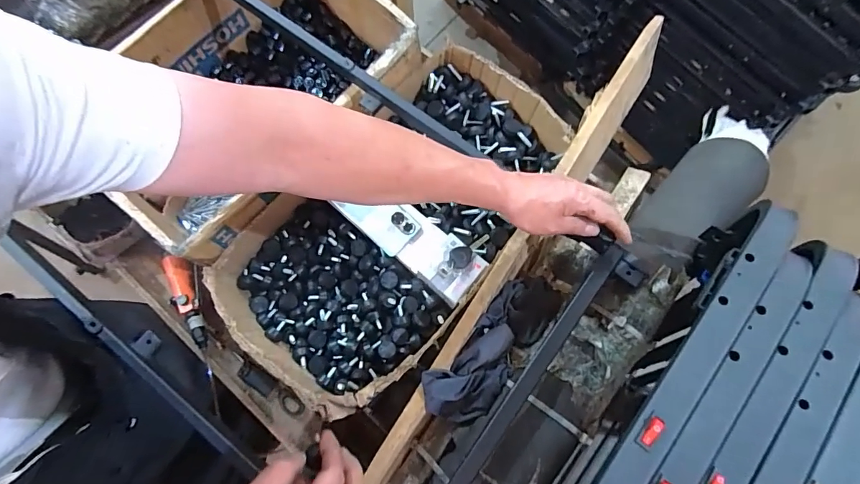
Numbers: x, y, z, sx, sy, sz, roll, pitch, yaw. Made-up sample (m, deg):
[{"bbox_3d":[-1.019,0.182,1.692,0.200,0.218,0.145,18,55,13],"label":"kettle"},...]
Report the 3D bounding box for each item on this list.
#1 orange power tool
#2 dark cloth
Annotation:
[{"bbox_3d":[-0.437,0.106,0.753,0.046,0.034,0.171,-16,75,-4],"label":"orange power tool"},{"bbox_3d":[0.089,0.139,0.561,0.087,0.054,0.230,43,80,11],"label":"dark cloth"}]

